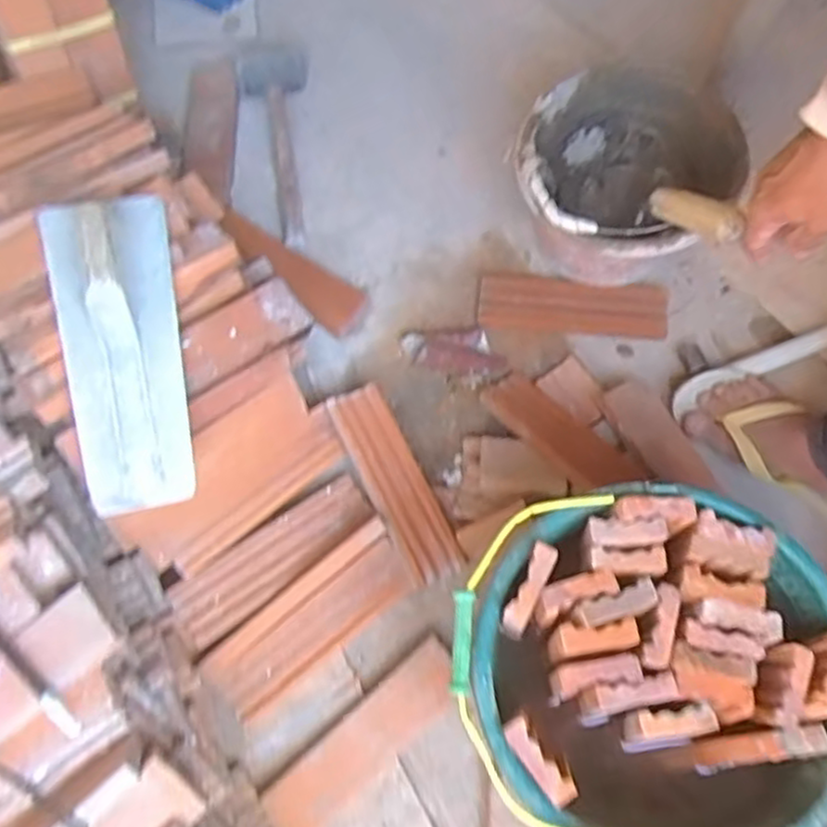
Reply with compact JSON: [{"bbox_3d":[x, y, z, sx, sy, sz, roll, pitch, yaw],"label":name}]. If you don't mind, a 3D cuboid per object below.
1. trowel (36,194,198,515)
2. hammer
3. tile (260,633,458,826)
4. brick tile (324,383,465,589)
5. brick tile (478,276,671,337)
[{"bbox_3d":[-0.264,-0.072,0.642,0.108,0.085,0.301,-15,72,-6],"label":"trowel"},{"bbox_3d":[-0.181,-0.366,0.978,0.086,0.041,0.303,-6,71,-3],"label":"hammer"},{"bbox_3d":[-0.047,0.329,0.736,0.226,0.035,0.066,-40,76,-13],"label":"tile"},{"bbox_3d":[-0.023,0.076,0.812,0.065,0.031,0.227,-23,73,-17],"label":"brick tile"},{"bbox_3d":[0.201,-0.135,0.924,0.235,0.018,0.070,3,71,0],"label":"brick tile"}]

